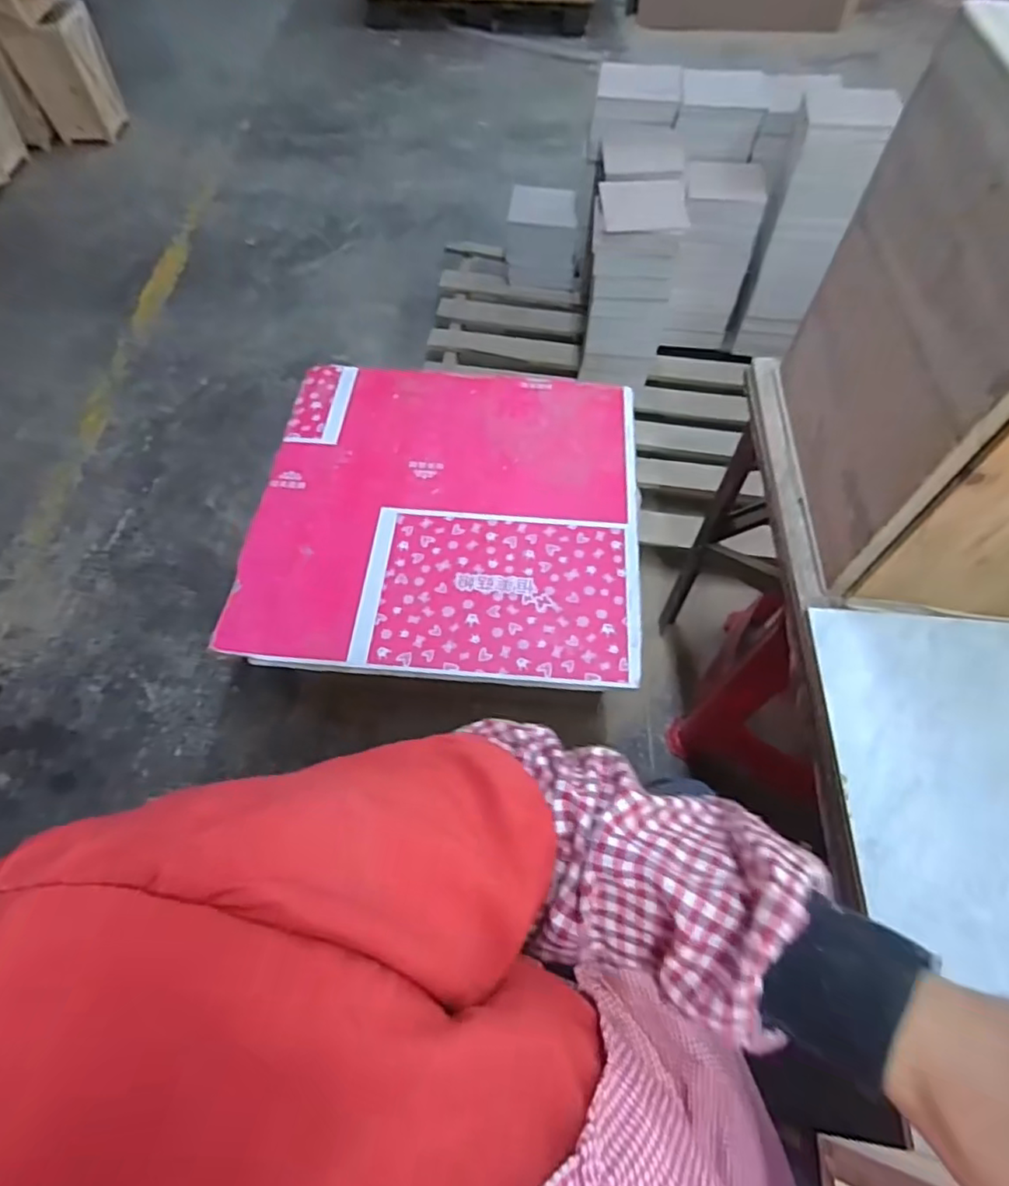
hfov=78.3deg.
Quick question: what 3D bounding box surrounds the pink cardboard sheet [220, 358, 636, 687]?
[{"bbox_3d":[-0.088,-0.146,1.015,0.599,0.030,0.596,3,58,2],"label":"pink cardboard sheet"}]

